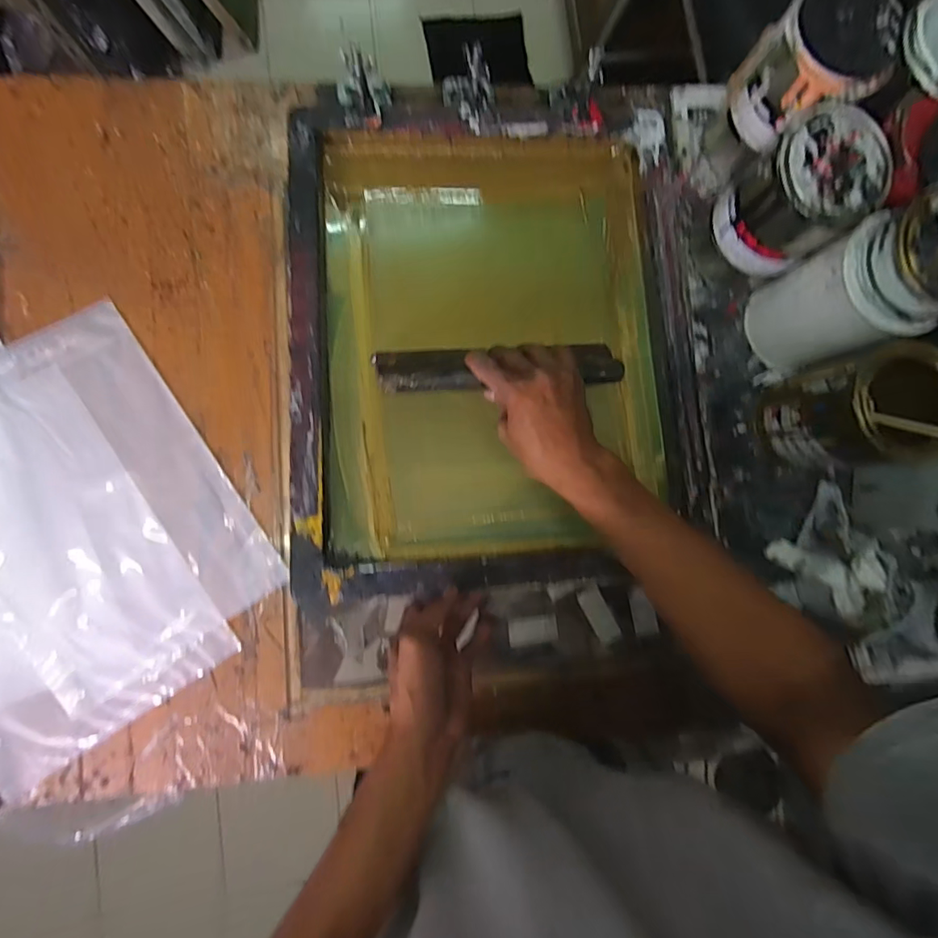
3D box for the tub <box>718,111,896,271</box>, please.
[{"bbox_3d":[0.324,-0.265,0.478,0.107,0.099,0.104,-34,91,-6],"label":"tub"}]

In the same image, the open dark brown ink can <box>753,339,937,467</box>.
[{"bbox_3d":[0.388,-0.056,0.499,0.109,0.140,0.103,-11,87,-6],"label":"open dark brown ink can"}]

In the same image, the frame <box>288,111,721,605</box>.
[{"bbox_3d":[0.029,-0.129,0.511,0.397,0.049,0.485,-3,81,-5],"label":"frame"}]

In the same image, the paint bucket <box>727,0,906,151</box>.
[{"bbox_3d":[0.335,-0.392,0.486,0.101,0.101,0.109,0,88,-5],"label":"paint bucket"}]

